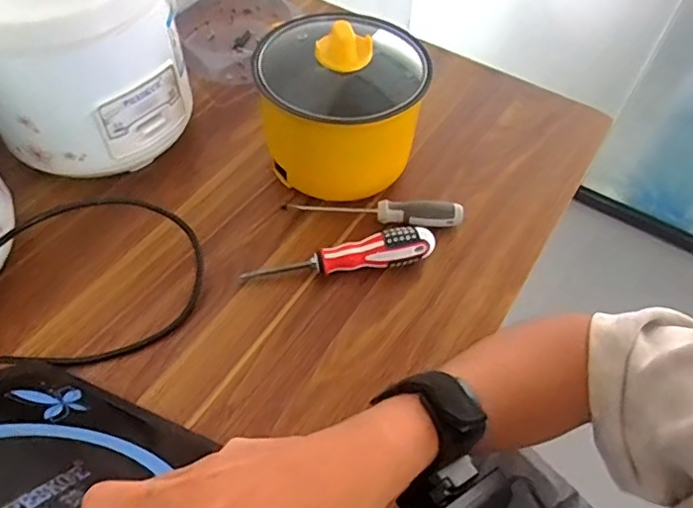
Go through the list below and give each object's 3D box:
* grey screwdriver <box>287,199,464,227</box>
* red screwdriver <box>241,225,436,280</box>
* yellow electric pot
[{"bbox_3d":[0.033,-0.044,0.573,0.176,0.031,0.023,1,52,1],"label":"grey screwdriver"},{"bbox_3d":[-0.004,0.002,0.526,0.179,0.036,0.028,-11,53,-9],"label":"red screwdriver"},{"bbox_3d":[-0.003,-0.156,0.573,0.170,0.149,0.154,-4,52,-3],"label":"yellow electric pot"}]

